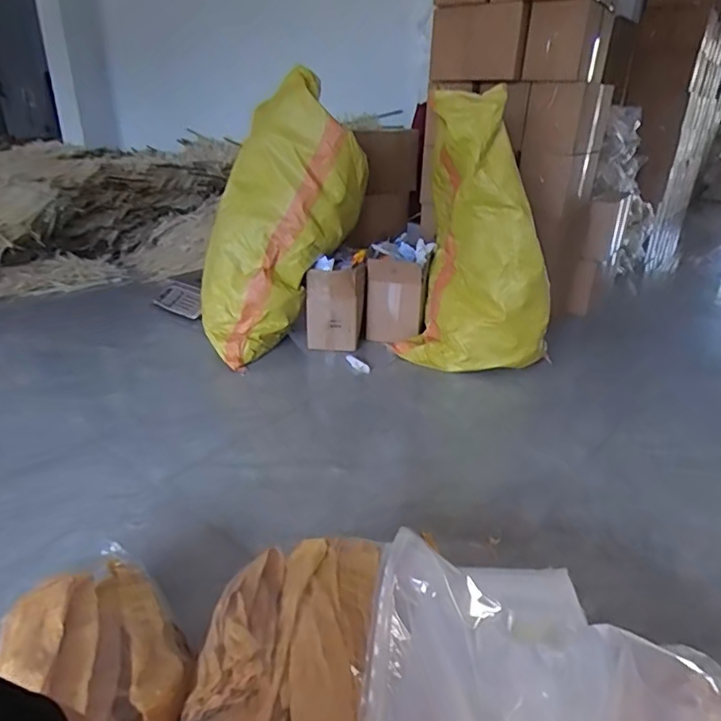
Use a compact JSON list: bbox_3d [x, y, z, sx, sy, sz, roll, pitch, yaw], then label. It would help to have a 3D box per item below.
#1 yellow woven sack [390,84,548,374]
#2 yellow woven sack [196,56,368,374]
[{"bbox_3d":[0.360,-0.330,1.643,0.444,0.829,0.312,16,29,27],"label":"yellow woven sack"},{"bbox_3d":[-0.272,-0.406,1.703,0.409,0.917,0.269,25,26,-4],"label":"yellow woven sack"}]

